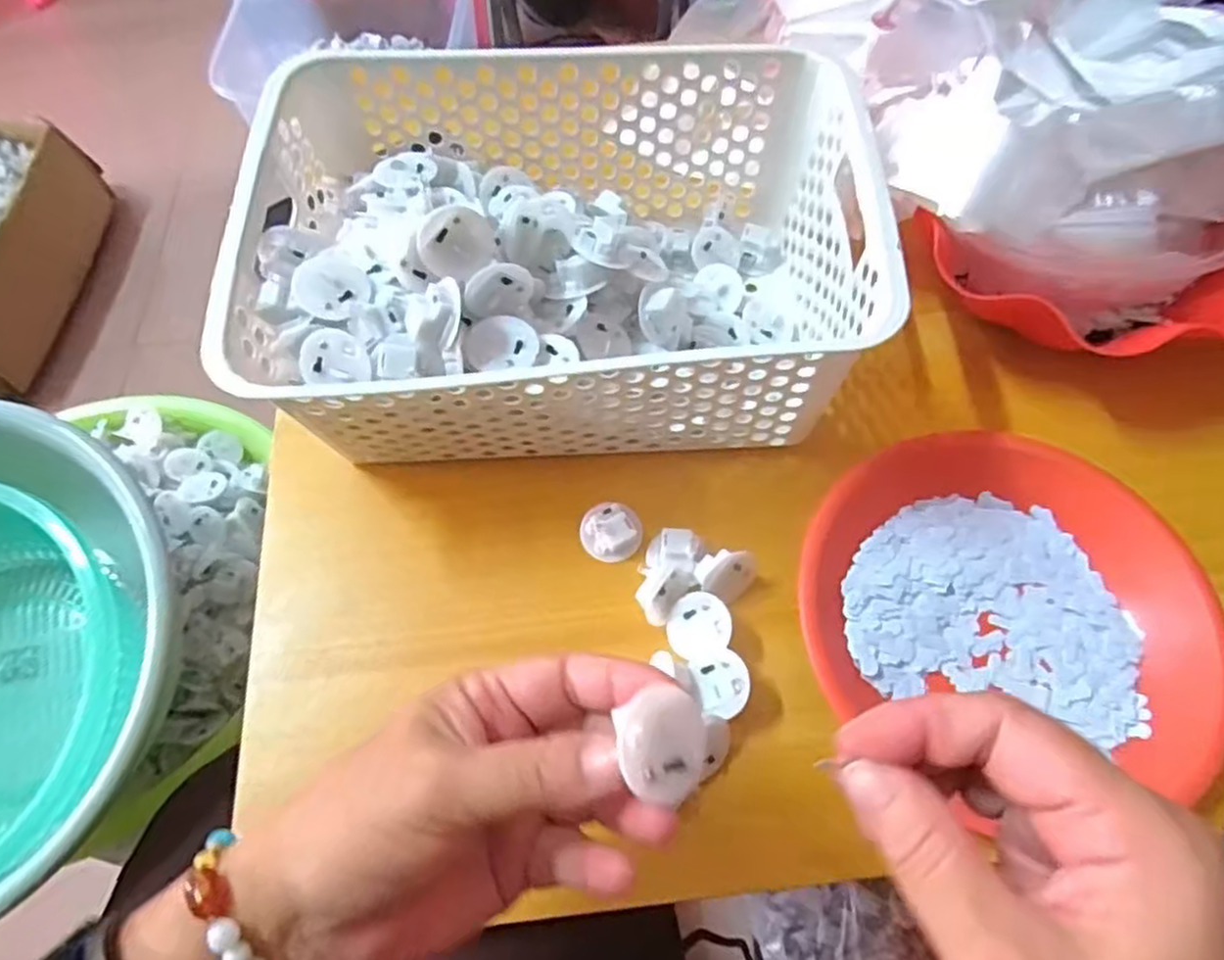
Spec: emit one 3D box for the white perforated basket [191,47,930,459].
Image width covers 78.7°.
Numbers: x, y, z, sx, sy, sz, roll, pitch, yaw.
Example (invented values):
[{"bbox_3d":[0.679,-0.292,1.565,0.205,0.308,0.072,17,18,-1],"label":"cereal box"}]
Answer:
[{"bbox_3d":[-0.024,-0.115,0.405,0.303,0.122,0.201,-5,63,-1],"label":"white perforated basket"}]

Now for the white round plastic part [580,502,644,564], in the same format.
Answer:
[{"bbox_3d":[0.000,0.027,0.396,0.032,0.019,0.030,-1,63,1],"label":"white round plastic part"}]

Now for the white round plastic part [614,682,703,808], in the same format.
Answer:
[{"bbox_3d":[0.012,0.079,0.225,0.030,0.017,0.029,49,58,-11],"label":"white round plastic part"}]

